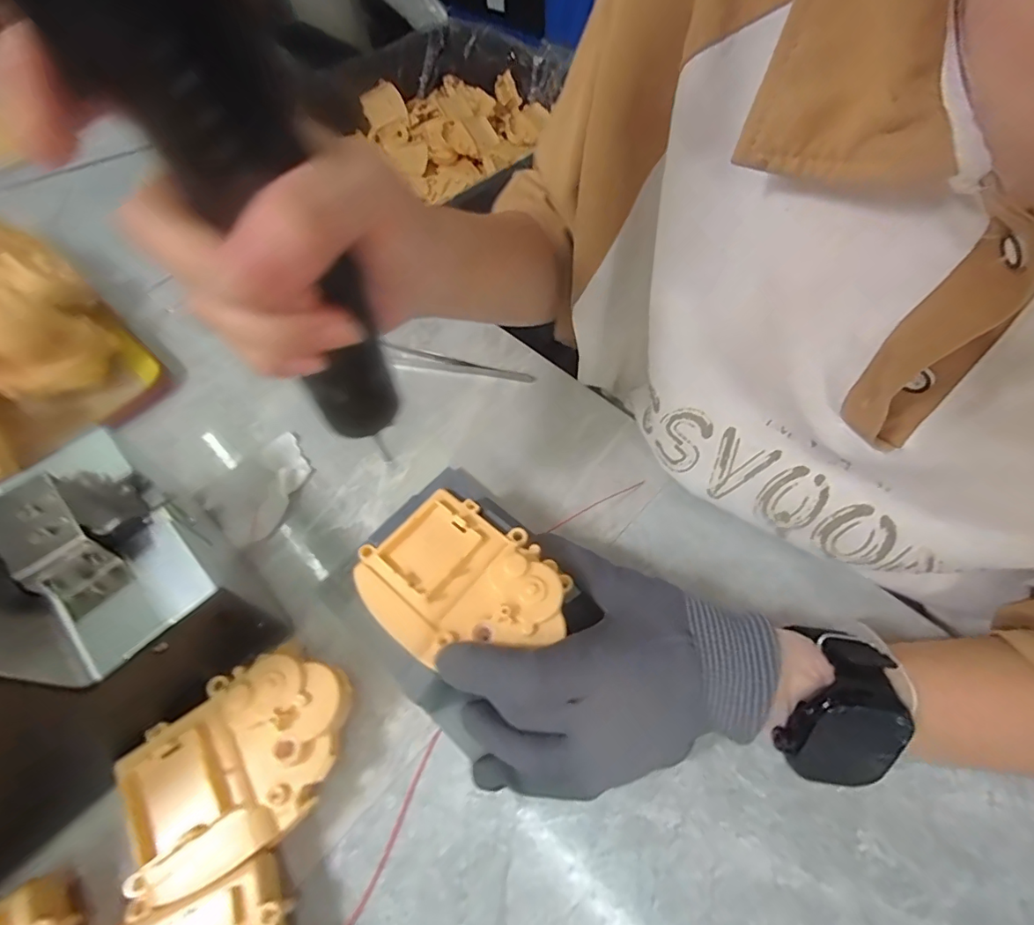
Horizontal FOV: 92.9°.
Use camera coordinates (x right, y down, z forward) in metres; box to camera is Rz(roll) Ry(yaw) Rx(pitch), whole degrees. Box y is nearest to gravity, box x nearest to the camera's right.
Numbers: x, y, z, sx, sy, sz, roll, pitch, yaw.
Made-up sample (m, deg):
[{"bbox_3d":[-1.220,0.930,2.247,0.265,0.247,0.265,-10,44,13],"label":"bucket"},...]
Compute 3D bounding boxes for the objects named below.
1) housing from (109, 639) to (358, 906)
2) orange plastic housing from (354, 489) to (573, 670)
[{"bbox_3d":[-0.125,0.134,0.226,0.101,0.030,0.080,-27,62,-14],"label":"housing"},{"bbox_3d":[-0.026,0.055,0.228,0.090,0.013,0.074,39,67,22],"label":"orange plastic housing"}]

